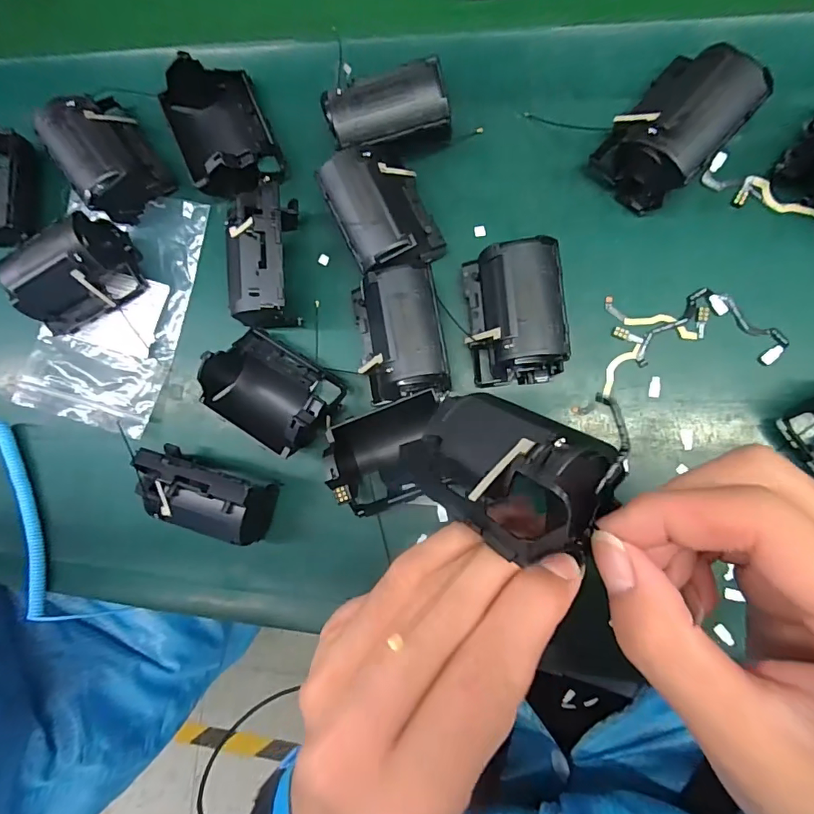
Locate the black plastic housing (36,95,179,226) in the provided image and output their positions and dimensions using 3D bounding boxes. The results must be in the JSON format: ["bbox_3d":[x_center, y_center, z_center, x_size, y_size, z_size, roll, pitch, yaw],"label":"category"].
[{"bbox_3d":[-0.187,-0.158,0.294,0.044,0.040,0.066,-32,85,7],"label":"black plastic housing"}]

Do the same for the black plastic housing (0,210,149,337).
[{"bbox_3d":[-0.207,-0.082,0.295,0.068,0.039,0.047,-26,85,8],"label":"black plastic housing"}]

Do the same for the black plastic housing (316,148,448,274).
[{"bbox_3d":[-0.012,-0.107,0.267,0.048,0.041,0.063,-24,85,8],"label":"black plastic housing"}]

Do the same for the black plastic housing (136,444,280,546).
[{"bbox_3d":[-0.114,0.049,0.271,0.070,0.050,0.041,19,92,9],"label":"black plastic housing"}]

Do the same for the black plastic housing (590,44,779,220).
[{"bbox_3d":[0.138,-0.144,0.244,0.049,0.040,0.068,42,95,7],"label":"black plastic housing"}]

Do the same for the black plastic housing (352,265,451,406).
[{"bbox_3d":[-0.001,-0.038,0.263,0.043,0.042,0.069,-10,81,7],"label":"black plastic housing"}]

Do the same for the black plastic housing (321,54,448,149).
[{"bbox_3d":[-0.008,-0.161,0.268,0.063,0.041,0.033,-15,87,8],"label":"black plastic housing"}]

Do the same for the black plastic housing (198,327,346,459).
[{"bbox_3d":[-0.080,-0.007,0.273,0.078,0.042,0.056,32,94,8],"label":"black plastic housing"}]

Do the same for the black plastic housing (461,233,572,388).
[{"bbox_3d":[0.057,-0.049,0.255,0.048,0.042,0.070,-4,88,9],"label":"black plastic housing"}]

